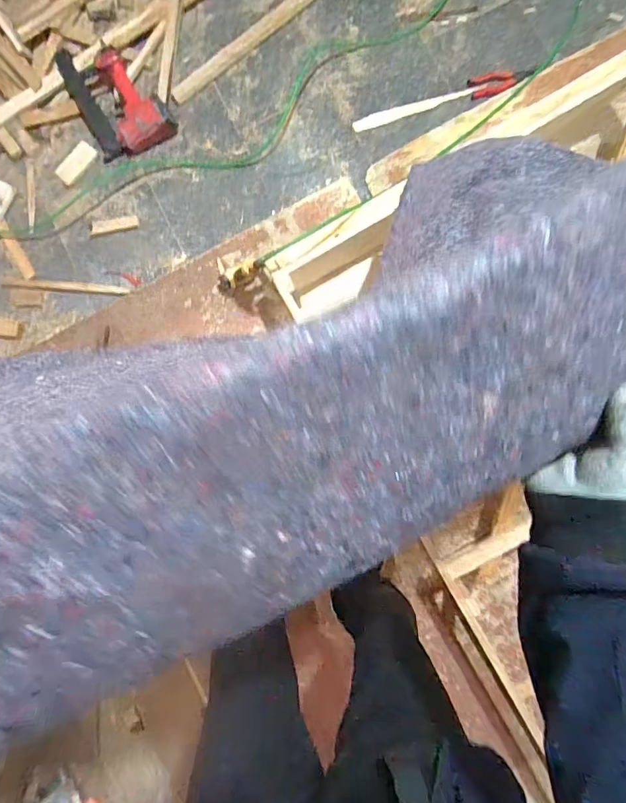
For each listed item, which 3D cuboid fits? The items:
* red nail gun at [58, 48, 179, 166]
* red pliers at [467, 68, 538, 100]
[{"bbox_3d":[-0.603,-0.936,1.329,0.245,0.080,0.388,-28,86,1],"label":"red nail gun"},{"bbox_3d":[0.587,-0.977,1.365,0.211,0.014,0.080,-14,87,1],"label":"red pliers"}]

